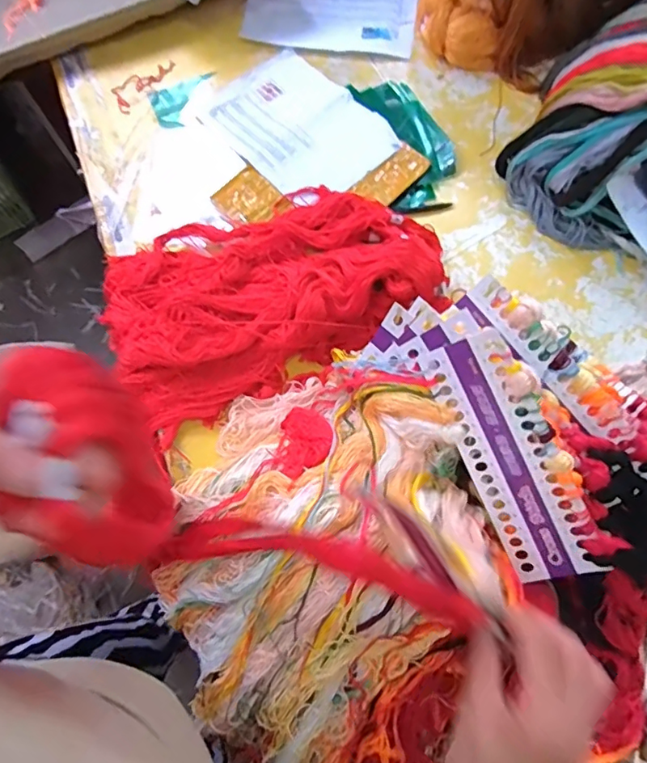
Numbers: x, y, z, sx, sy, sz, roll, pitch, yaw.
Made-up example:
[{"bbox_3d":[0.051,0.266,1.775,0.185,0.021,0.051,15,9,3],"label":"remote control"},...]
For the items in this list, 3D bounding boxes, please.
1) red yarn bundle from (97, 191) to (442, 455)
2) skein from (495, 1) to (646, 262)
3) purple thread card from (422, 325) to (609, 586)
[{"bbox_3d":[-0.070,-0.139,0.651,0.444,0.095,0.268,-25,72,-6],"label":"red yarn bundle"},{"bbox_3d":[0.428,-0.356,0.678,0.264,0.168,0.341,42,78,14],"label":"skein"},{"bbox_3d":[0.174,0.077,0.479,0.076,0.010,0.247,-21,96,36],"label":"purple thread card"}]

